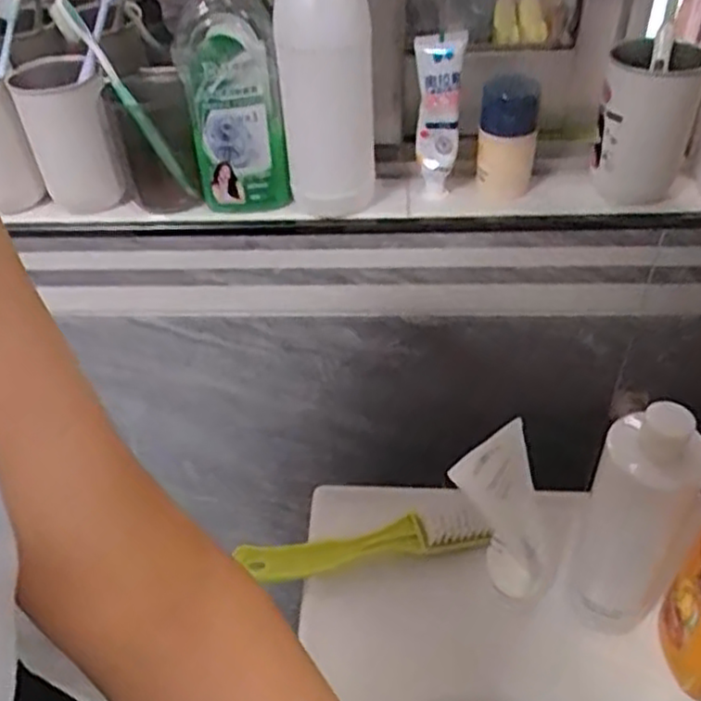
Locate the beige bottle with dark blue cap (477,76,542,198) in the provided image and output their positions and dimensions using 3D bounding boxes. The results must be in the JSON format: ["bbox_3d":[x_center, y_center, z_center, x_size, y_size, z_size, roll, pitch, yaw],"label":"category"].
[{"bbox_3d":[0.145,-0.196,0.678,0.053,0.101,0.044,8,44,12],"label":"beige bottle with dark blue cap"}]

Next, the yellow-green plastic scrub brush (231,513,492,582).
[{"bbox_3d":[0.010,0.158,0.592,0.198,0.009,0.038,-7,43,-3],"label":"yellow-green plastic scrub brush"}]

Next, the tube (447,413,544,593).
[{"bbox_3d":[0.107,0.116,0.523,0.063,0.139,0.034,-31,29,-26],"label":"tube"}]

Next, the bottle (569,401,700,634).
[{"bbox_3d":[0.195,0.117,0.502,0.063,0.197,0.063,20,48,24],"label":"bottle"}]

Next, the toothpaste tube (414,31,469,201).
[{"bbox_3d":[0.078,-0.209,0.655,0.038,0.142,0.046,5,44,10],"label":"toothpaste tube"}]

